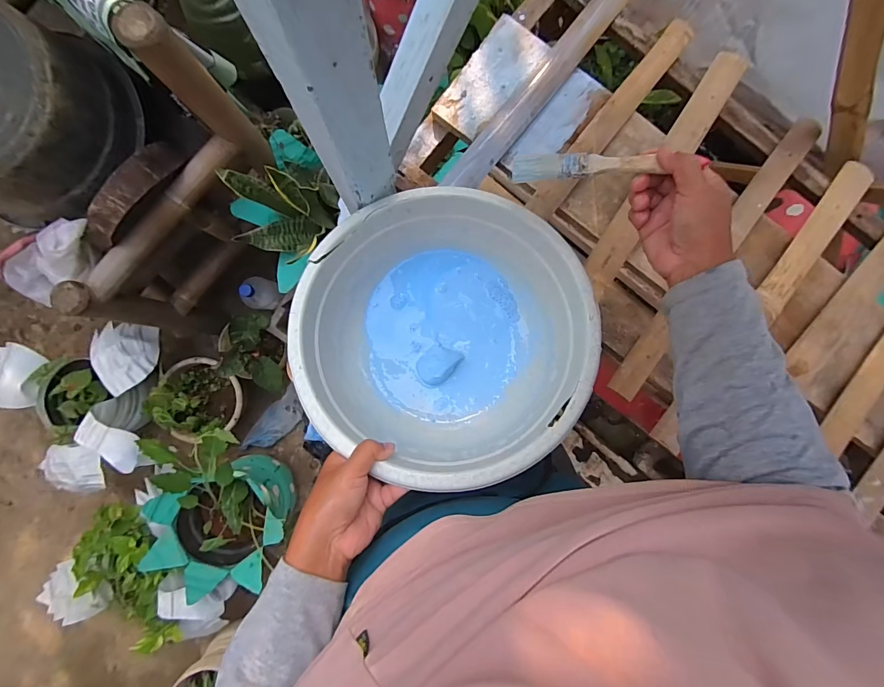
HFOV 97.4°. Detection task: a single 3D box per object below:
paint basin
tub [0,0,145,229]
[{"bbox_3d":[0.004,-0.019,0.421,0.287,0.144,0.281,0,88,1],"label":"paint basin"},{"bbox_3d":[-0.824,-0.430,0.750,0.302,0.192,0.325,10,88,1],"label":"tub"}]

